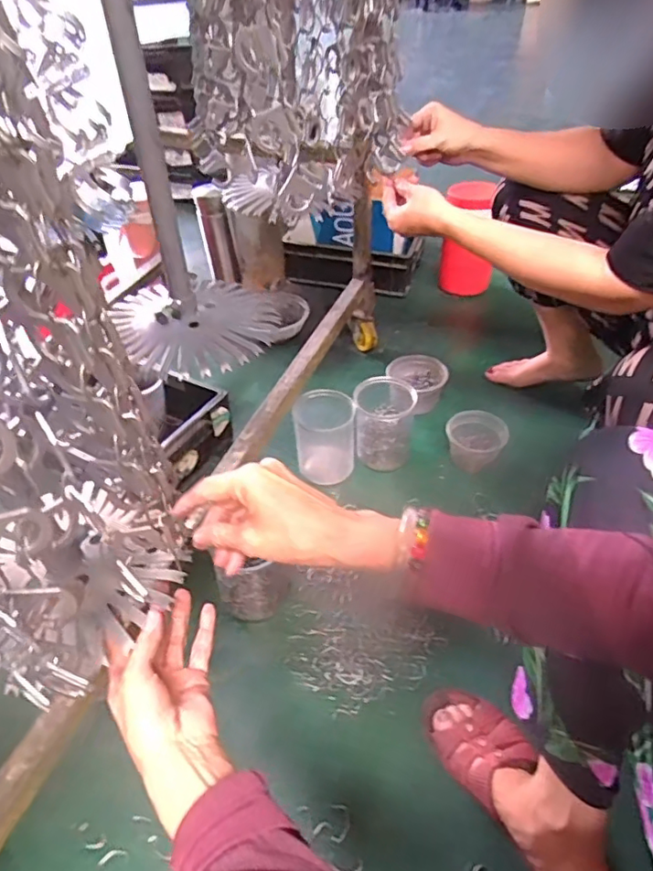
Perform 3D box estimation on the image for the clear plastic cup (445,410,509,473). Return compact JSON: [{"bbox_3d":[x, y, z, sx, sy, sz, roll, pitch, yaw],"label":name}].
[{"bbox_3d":[0.266,0.019,1.005,0.105,0.075,0.105,6,43,9],"label":"clear plastic cup"}]

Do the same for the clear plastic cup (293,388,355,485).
[{"bbox_3d":[-0.002,0.000,0.978,0.098,0.144,0.094,-1,43,1],"label":"clear plastic cup"}]

